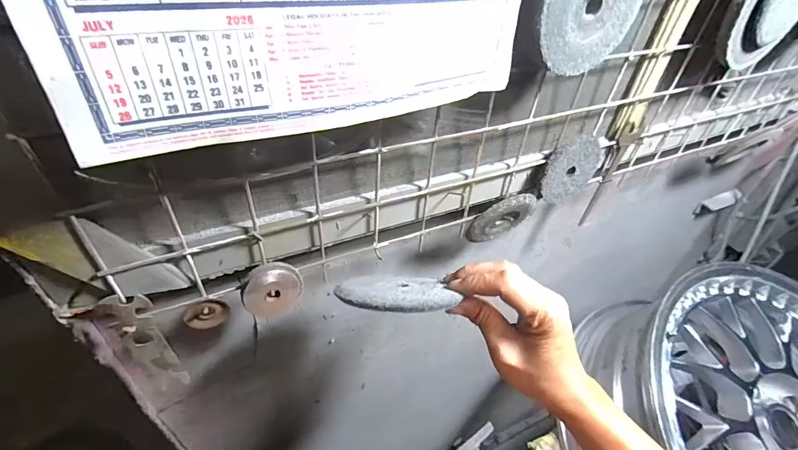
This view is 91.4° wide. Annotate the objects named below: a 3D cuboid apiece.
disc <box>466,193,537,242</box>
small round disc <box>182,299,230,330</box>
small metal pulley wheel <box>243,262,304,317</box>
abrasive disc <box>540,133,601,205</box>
[{"bbox_3d":[0.120,-0.006,0.452,0.080,0.071,0.017,-13,45,-20],"label":"disc"},{"bbox_3d":[-0.164,0.076,0.332,0.034,0.027,0.010,-17,46,-24],"label":"small round disc"},{"bbox_3d":[-0.110,0.057,0.342,0.050,0.046,0.008,-17,18,-26],"label":"small metal pulley wheel"},{"bbox_3d":[0.199,-0.064,0.451,0.086,0.081,0.015,-17,46,-23],"label":"abrasive disc"}]

